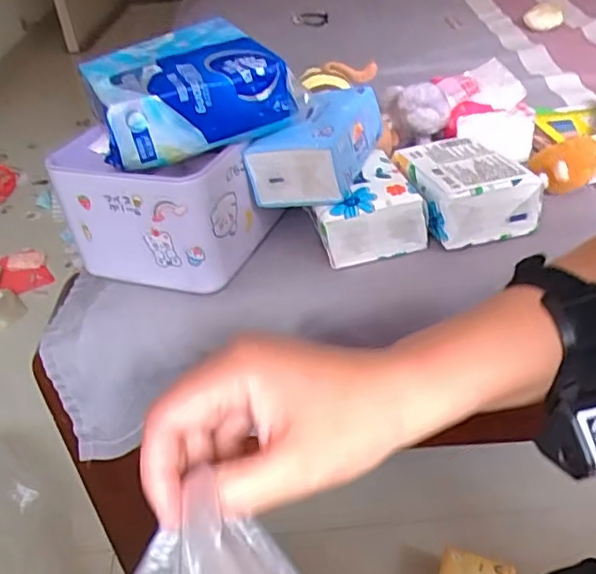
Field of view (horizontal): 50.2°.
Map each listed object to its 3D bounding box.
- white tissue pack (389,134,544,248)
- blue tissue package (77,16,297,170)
[{"bbox_3d":[0.159,-0.097,0.621,0.103,0.063,0.127,-11,39,-7],"label":"white tissue pack"},{"bbox_3d":[-0.101,-0.174,0.558,0.155,0.067,0.122,-19,40,-17],"label":"blue tissue package"}]

